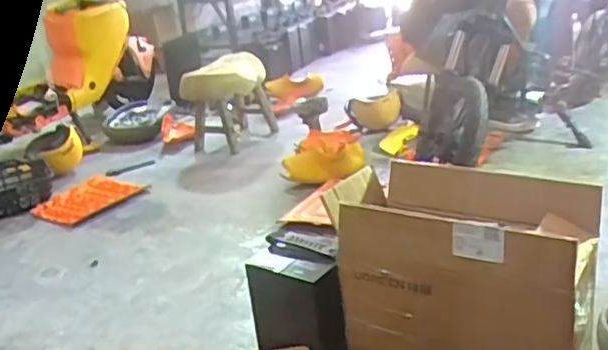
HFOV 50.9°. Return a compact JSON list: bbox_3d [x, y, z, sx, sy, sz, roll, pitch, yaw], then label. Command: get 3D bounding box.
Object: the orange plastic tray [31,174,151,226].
[{"bbox_3d":[-0.545,0.058,1.648,0.025,0.097,0.276,-36,-2,42],"label":"orange plastic tray"}]

